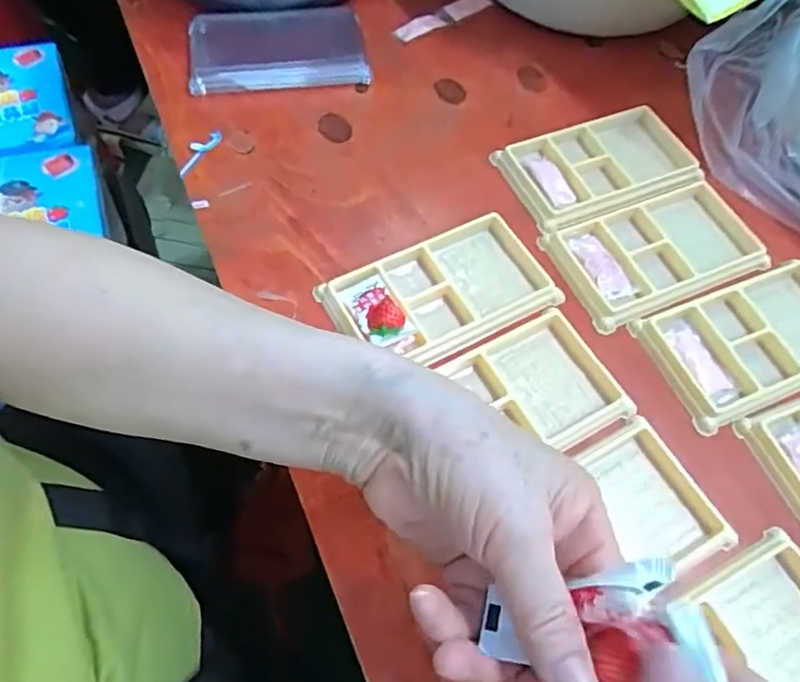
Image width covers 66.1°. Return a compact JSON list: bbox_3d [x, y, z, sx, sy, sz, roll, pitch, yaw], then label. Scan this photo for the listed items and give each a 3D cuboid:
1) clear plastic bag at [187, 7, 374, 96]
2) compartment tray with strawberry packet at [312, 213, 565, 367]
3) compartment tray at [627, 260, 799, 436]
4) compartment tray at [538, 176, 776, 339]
[{"bbox_3d":[-0.098,-0.229,0.484,0.133,0.021,0.074,-9,62,-7],"label":"clear plastic bag"},{"bbox_3d":[0.025,-0.028,0.383,0.133,0.011,0.076,-25,65,-15],"label":"compartment tray with strawberry packet"},{"bbox_3d":[0.223,-0.001,0.385,0.137,0.020,0.077,-21,64,-13],"label":"compartment tray"},{"bbox_3d":[0.175,-0.064,0.408,0.145,0.009,0.079,-20,64,-13],"label":"compartment tray"}]

